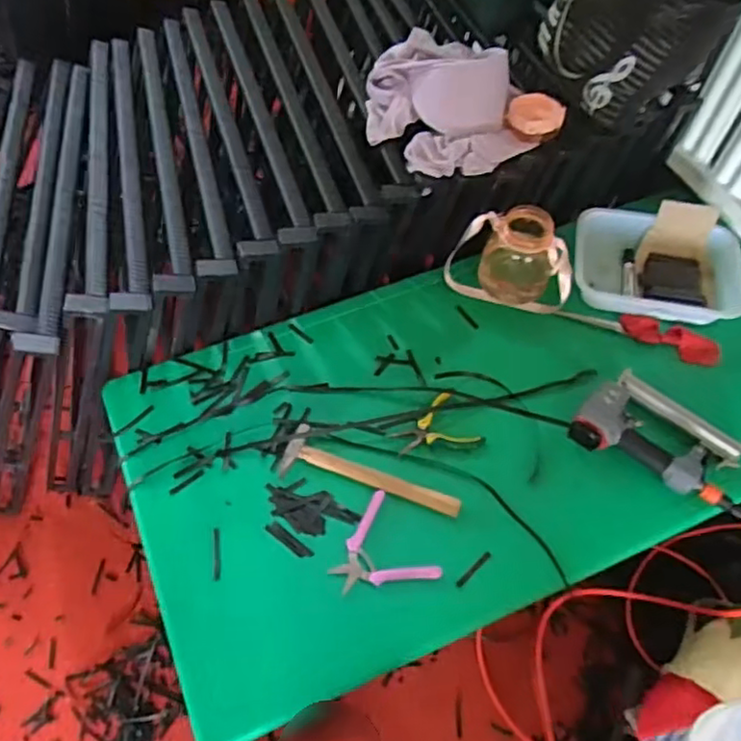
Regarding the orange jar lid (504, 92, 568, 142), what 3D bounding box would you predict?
[{"bbox_3d":[0.274,-0.427,1.124,0.088,0.031,0.094,-4,72,13],"label":"orange jar lid"}]

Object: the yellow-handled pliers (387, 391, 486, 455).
[{"bbox_3d":[0.098,0.095,1.035,0.125,0.014,0.103,-22,63,-15],"label":"yellow-handled pliers"}]

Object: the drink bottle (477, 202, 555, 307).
[{"bbox_3d":[0.254,-0.198,1.141,0.114,0.131,0.104,1,59,-2],"label":"drink bottle"}]

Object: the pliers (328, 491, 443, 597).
[{"bbox_3d":[0.008,0.264,0.947,0.126,0.009,0.145,-32,66,-19],"label":"pliers"}]

